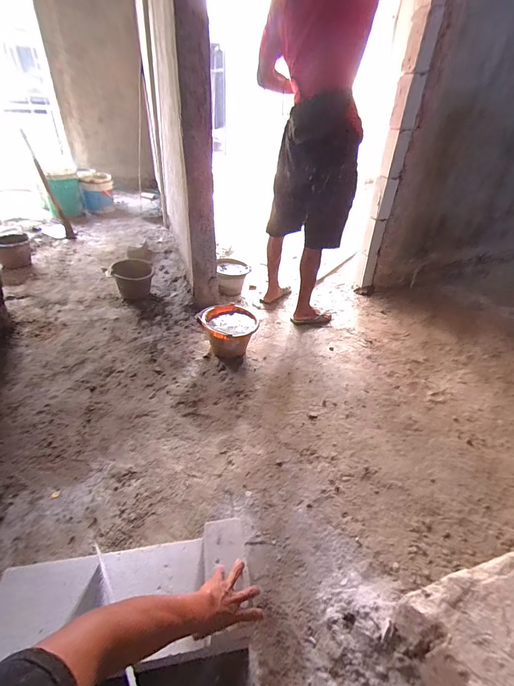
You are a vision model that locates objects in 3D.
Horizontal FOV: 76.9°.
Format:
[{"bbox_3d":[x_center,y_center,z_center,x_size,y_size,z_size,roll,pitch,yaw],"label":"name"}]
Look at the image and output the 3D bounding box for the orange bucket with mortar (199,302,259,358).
[{"bbox_3d":[-0.121,-0.049,1.422,0.233,0.163,0.221,-15,41,-24],"label":"orange bucket with mortar"}]

